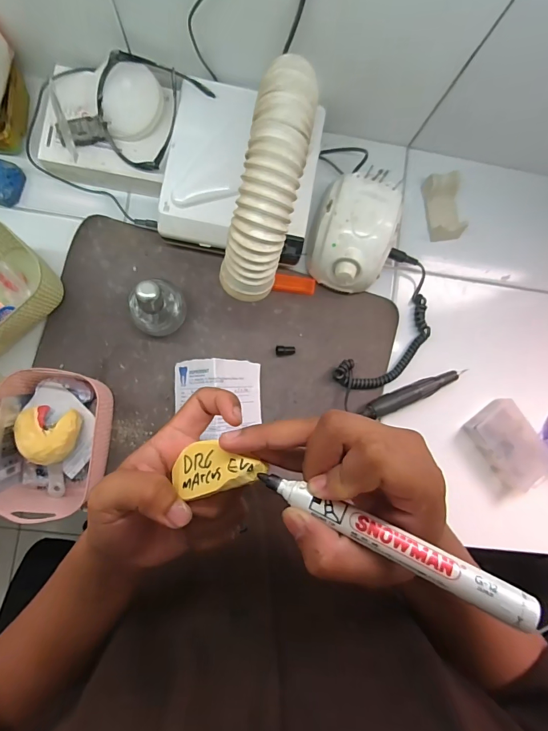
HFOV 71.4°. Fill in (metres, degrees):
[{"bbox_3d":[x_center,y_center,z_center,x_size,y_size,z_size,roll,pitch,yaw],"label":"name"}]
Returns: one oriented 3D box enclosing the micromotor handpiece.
[{"bbox_3d":[0.208,0.038,0.557,0.165,0.022,0.024,-21,89,-6],"label":"micromotor handpiece"}]

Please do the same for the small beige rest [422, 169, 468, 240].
[{"bbox_3d":[0.262,-0.241,0.586,0.055,0.029,0.097,-9,88,-6],"label":"small beige rest"}]

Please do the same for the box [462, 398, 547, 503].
[{"bbox_3d":[0.347,0.123,0.564,0.089,0.038,0.132,-31,90,-6],"label":"box"}]

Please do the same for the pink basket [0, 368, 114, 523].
[{"bbox_3d":[-0.273,0.094,0.484,0.119,0.079,0.178,7,86,-5],"label":"pink basket"}]

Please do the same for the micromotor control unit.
[{"bbox_3d":[0.108,-0.180,0.535,0.109,0.084,0.135,17,85,-4],"label":"micromotor control unit"}]

